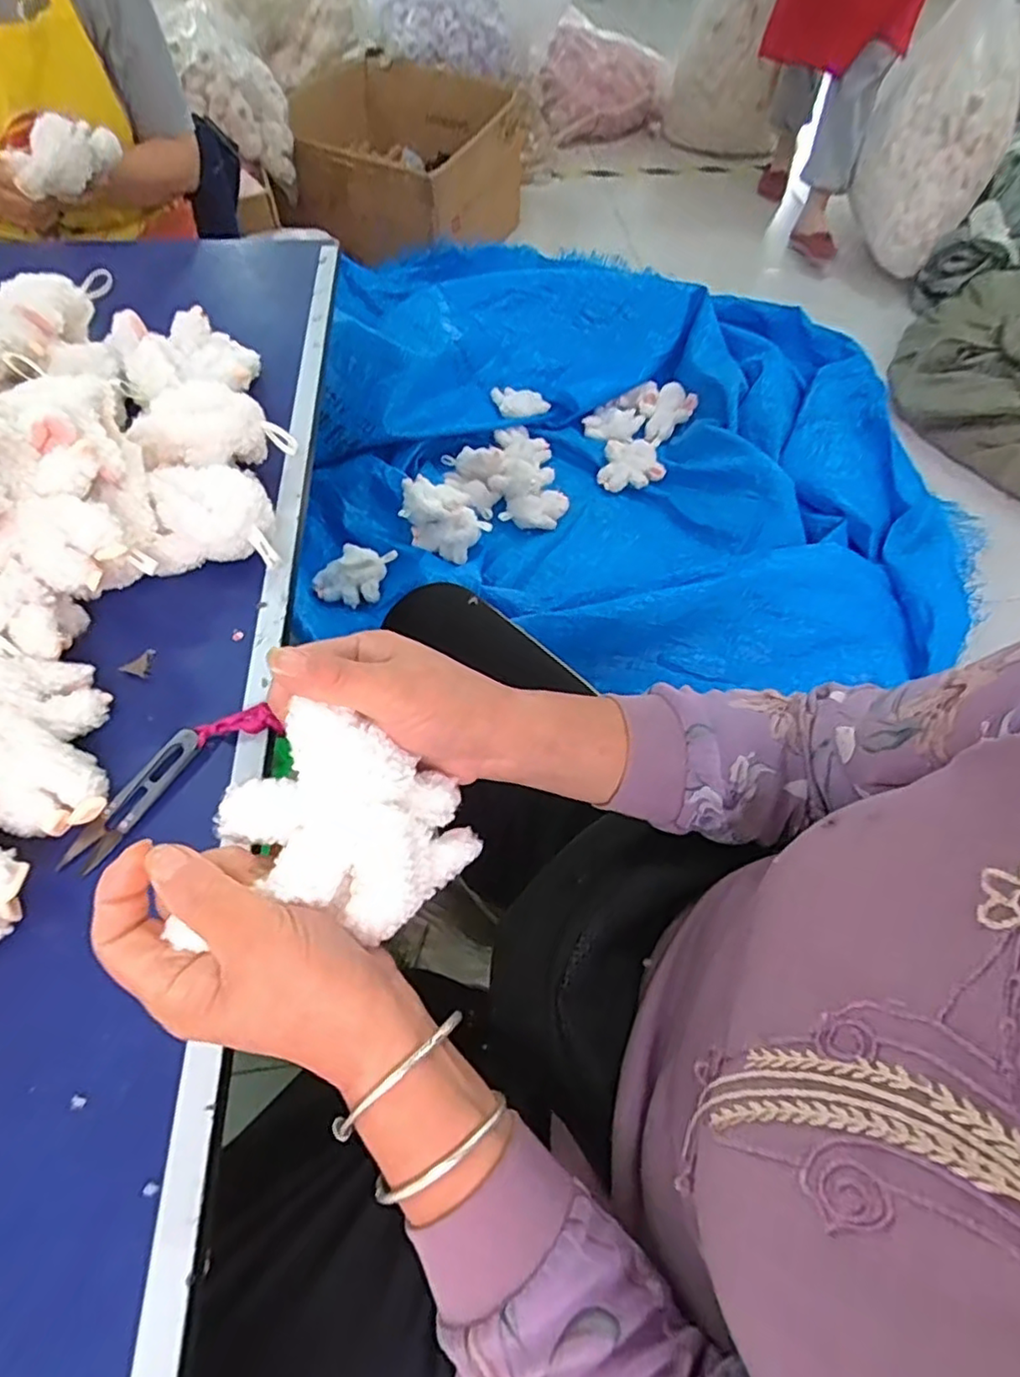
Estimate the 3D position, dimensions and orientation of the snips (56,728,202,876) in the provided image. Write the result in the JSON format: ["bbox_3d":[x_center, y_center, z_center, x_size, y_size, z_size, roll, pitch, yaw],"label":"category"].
[{"bbox_3d":[-0.233,0.067,0.394,0.026,0.008,0.100,28,62,13],"label":"snips"}]

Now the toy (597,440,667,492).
[{"bbox_3d":[0.250,-0.464,1.315,0.129,0.047,0.113,2,60,-1],"label":"toy"}]

